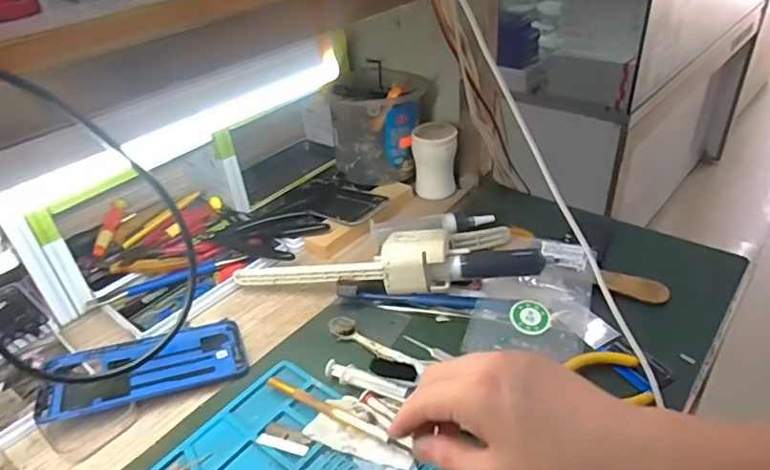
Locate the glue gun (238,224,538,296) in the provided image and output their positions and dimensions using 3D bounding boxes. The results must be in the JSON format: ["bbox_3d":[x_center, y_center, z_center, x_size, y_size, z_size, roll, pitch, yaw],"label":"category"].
[{"bbox_3d":[-0.001,0.018,0.536,0.285,0.054,0.079,1,35,6],"label":"glue gun"}]

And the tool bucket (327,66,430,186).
[{"bbox_3d":[-0.005,-0.135,0.693,0.113,0.127,0.115,5,36,12],"label":"tool bucket"}]

